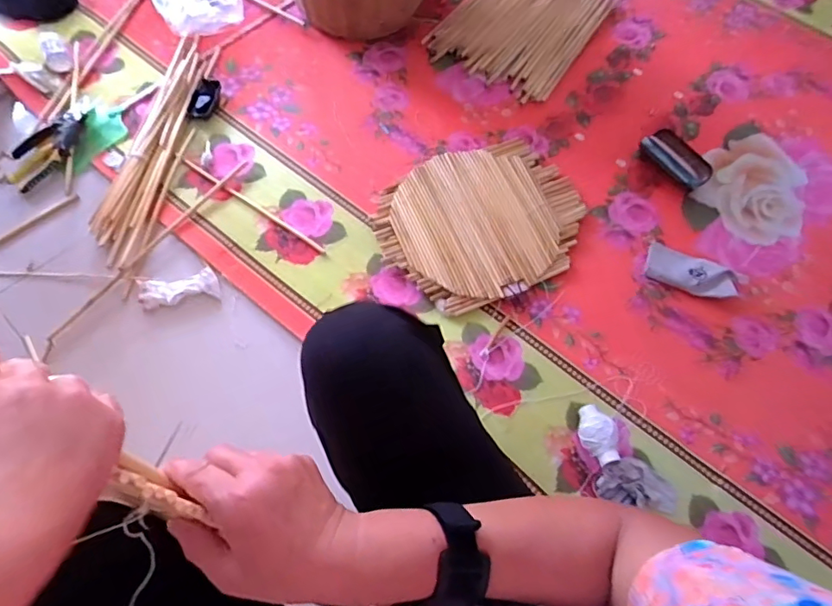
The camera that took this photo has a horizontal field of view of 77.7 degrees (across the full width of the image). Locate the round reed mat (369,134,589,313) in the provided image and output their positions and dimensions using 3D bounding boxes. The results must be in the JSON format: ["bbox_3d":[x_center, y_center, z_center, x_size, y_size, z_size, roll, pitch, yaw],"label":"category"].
[{"bbox_3d":[0.131,-0.169,1.055,0.409,0.031,0.339,-20,69,-8],"label":"round reed mat"}]

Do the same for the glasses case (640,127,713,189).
[{"bbox_3d":[0.570,-0.316,1.129,0.090,0.034,0.156,-30,70,-17],"label":"glasses case"}]

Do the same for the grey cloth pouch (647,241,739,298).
[{"bbox_3d":[0.549,-0.056,1.033,0.179,0.027,0.079,26,65,9],"label":"grey cloth pouch"}]

